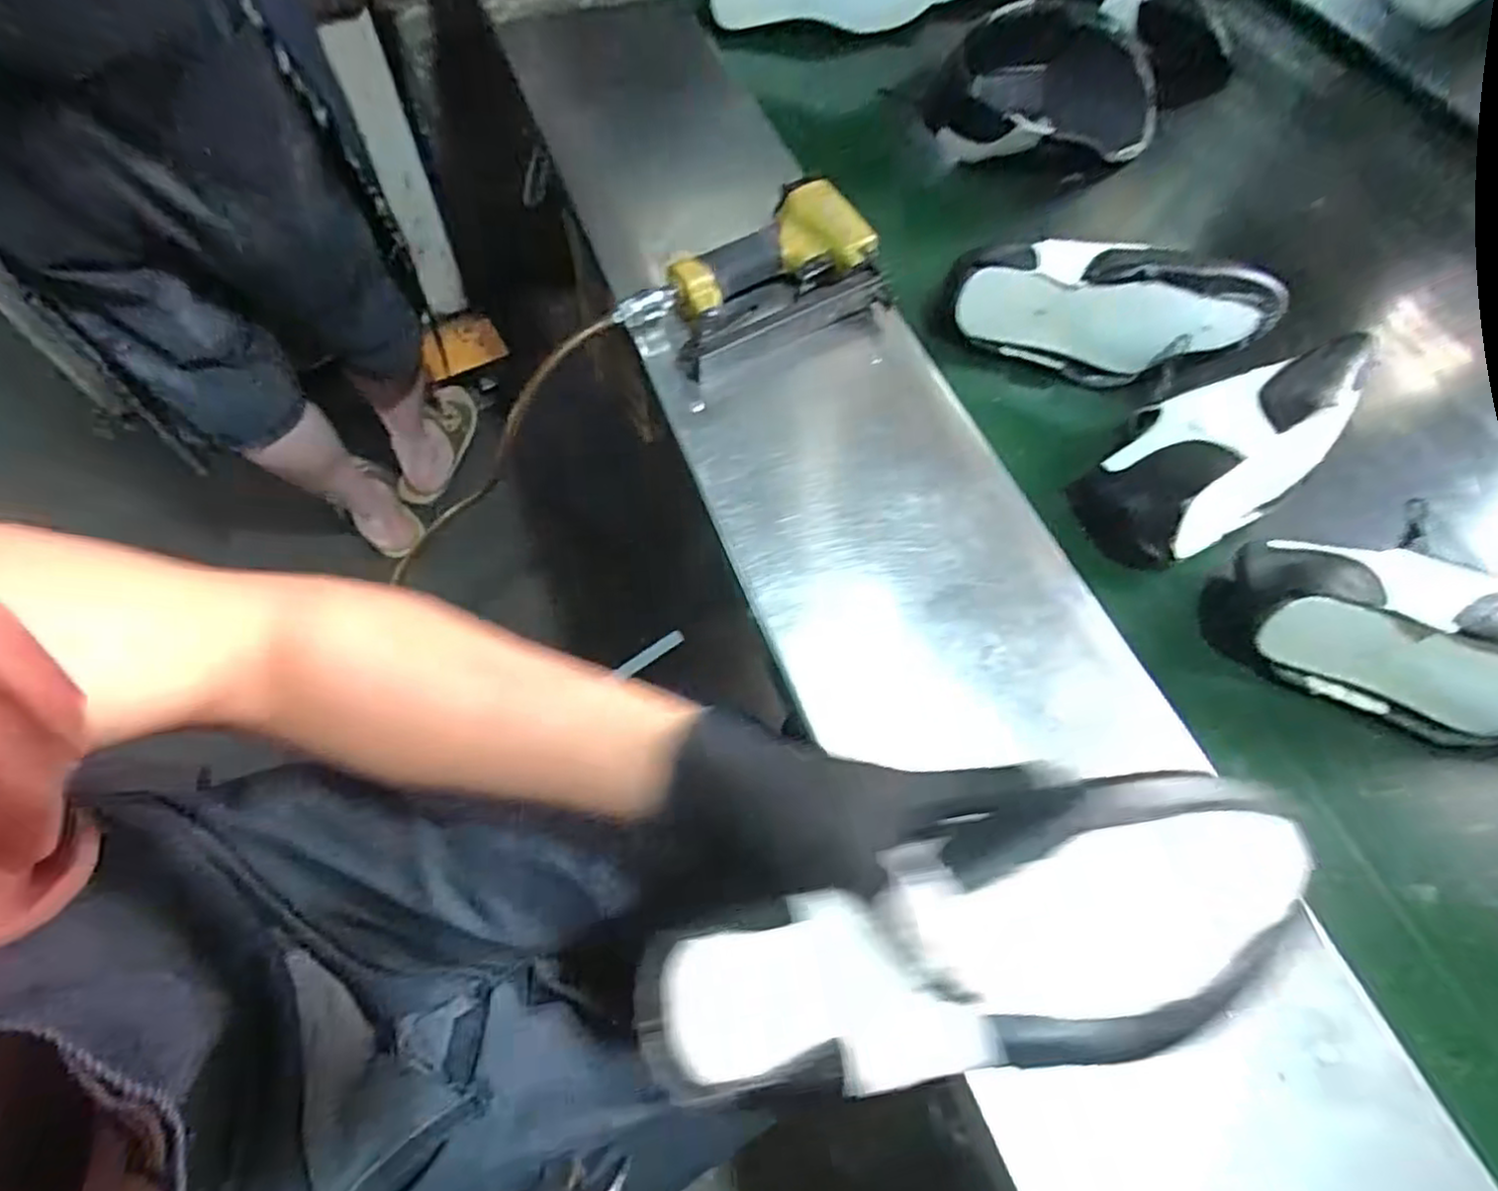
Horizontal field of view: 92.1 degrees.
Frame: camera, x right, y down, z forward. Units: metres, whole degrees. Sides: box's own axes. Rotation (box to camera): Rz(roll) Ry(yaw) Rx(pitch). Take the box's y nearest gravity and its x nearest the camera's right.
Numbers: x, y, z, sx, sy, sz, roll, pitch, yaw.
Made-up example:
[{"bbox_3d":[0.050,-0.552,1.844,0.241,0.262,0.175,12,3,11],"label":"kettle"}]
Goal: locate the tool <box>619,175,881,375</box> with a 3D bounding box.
[{"bbox_3d":[0.010,-0.250,0.594,0.214,0.052,0.120,-36,69,-20],"label":"tool"}]

